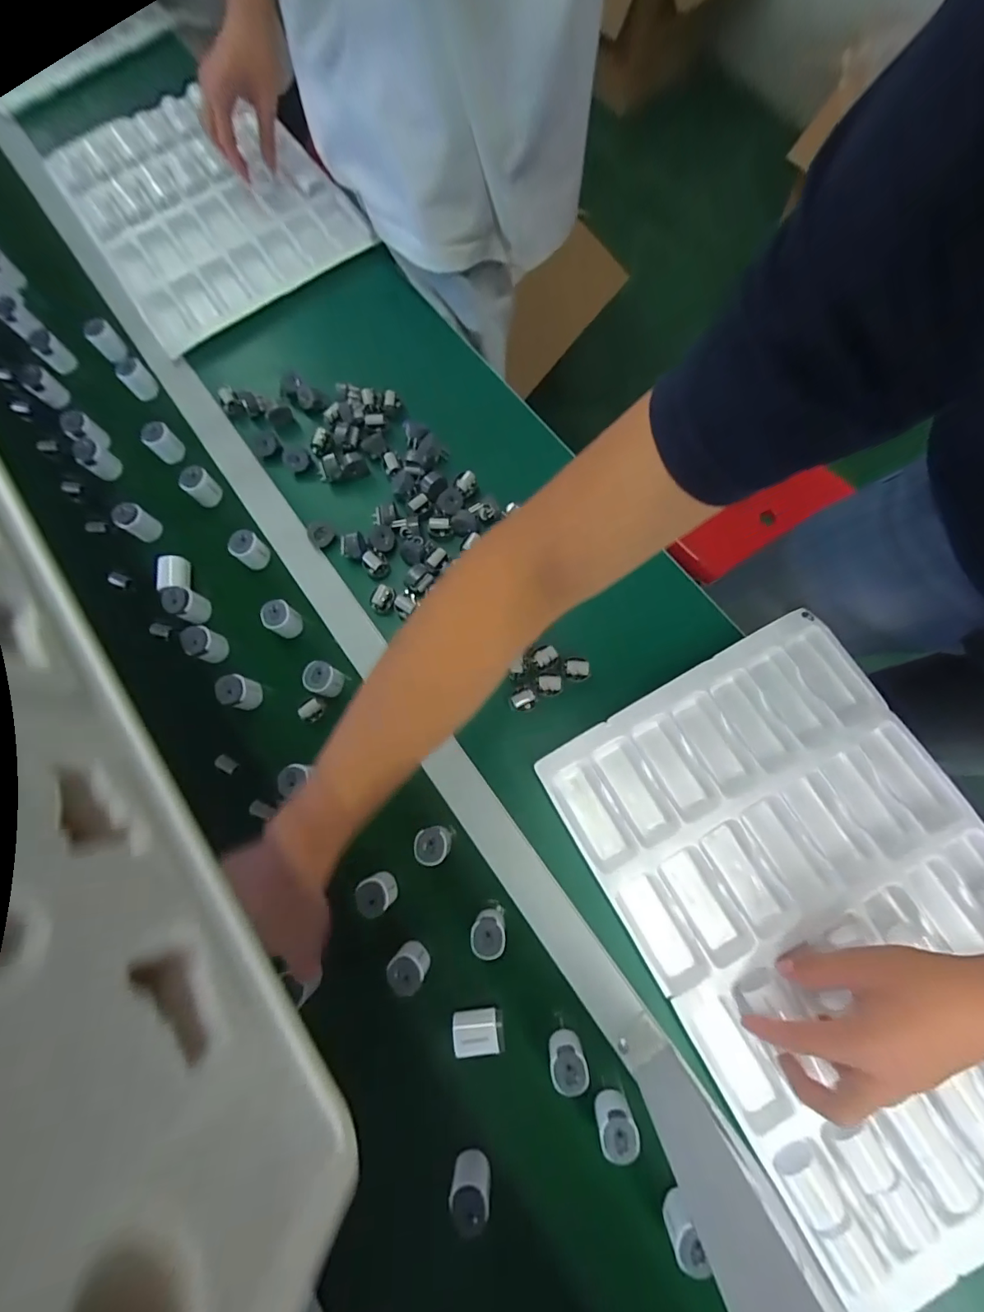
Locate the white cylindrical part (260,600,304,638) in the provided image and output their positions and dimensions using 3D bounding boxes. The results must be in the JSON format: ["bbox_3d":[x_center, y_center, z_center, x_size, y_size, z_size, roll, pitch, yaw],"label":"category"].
[{"bbox_3d":[-0.223,-0.039,0.522,0.027,0.044,0.032,39,77,12],"label":"white cylindrical part"}]

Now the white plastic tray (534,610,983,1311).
[{"bbox_3d":[0.287,0.216,0.426,0.310,0.046,0.449,-29,74,-8],"label":"white plastic tray"}]

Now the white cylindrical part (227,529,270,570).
[{"bbox_3d":[-0.268,-0.116,0.546,0.032,0.047,0.025,-43,77,-12],"label":"white cylindrical part"}]

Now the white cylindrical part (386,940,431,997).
[{"bbox_3d":[-0.073,0.272,0.430,0.032,0.035,0.030,0,72,1],"label":"white cylindrical part"}]

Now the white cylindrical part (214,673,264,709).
[{"bbox_3d":[-0.257,0.038,0.503,0.029,0.046,0.031,0,72,1],"label":"white cylindrical part"}]

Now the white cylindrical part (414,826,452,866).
[{"bbox_3d":[-0.054,0.176,0.460,0.029,0.051,0.031,0,72,1],"label":"white cylindrical part"}]

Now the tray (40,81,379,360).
[{"bbox_3d":[-0.400,-0.635,0.678,0.311,0.038,0.429,-34,75,-9],"label":"tray"}]

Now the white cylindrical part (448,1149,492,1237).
[{"bbox_3d":[-0.018,0.423,0.388,0.031,0.041,0.037,9,73,4],"label":"white cylindrical part"}]

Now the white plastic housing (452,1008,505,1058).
[{"bbox_3d":[-0.012,0.322,0.424,0.042,0.029,0.029,-6,72,-1],"label":"white plastic housing"}]

